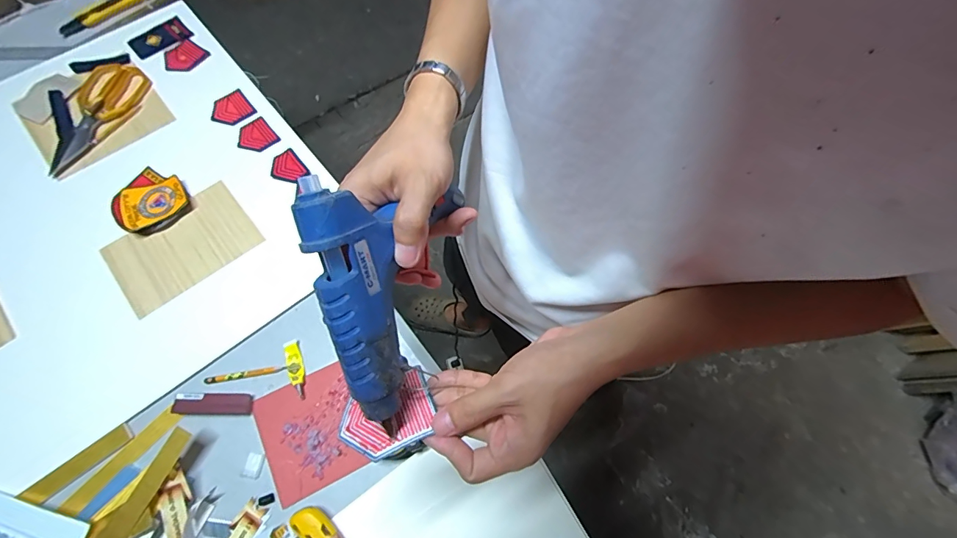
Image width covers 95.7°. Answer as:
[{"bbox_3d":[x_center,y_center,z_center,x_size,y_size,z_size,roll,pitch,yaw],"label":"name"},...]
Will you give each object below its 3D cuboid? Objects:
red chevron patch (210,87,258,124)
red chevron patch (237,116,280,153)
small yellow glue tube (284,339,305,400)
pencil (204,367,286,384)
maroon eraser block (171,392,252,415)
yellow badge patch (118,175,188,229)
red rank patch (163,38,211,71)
[{"bbox_3d":[-0.429,-0.279,0.745,0.065,0.007,0.071,-36,72,-15],"label":"red chevron patch"},{"bbox_3d":[-0.375,-0.224,0.726,0.059,0.005,0.063,-37,73,-16],"label":"red chevron patch"},{"bbox_3d":[-0.249,0.136,0.591,0.023,0.008,0.080,-14,69,-6],"label":"small yellow glue tube"},{"bbox_3d":[-0.316,0.144,0.587,0.099,0.013,0.011,-9,68,-4],"label":"pencil"},{"bbox_3d":[-0.347,0.175,0.565,0.094,0.012,0.026,0,68,0],"label":"maroon eraser block"},{"bbox_3d":[-0.498,-0.103,0.659,0.097,0.011,0.083,-35,72,-12],"label":"yellow badge patch"},{"bbox_3d":[-0.534,-0.383,0.785,0.062,0.008,0.071,32,69,2],"label":"red rank patch"}]

